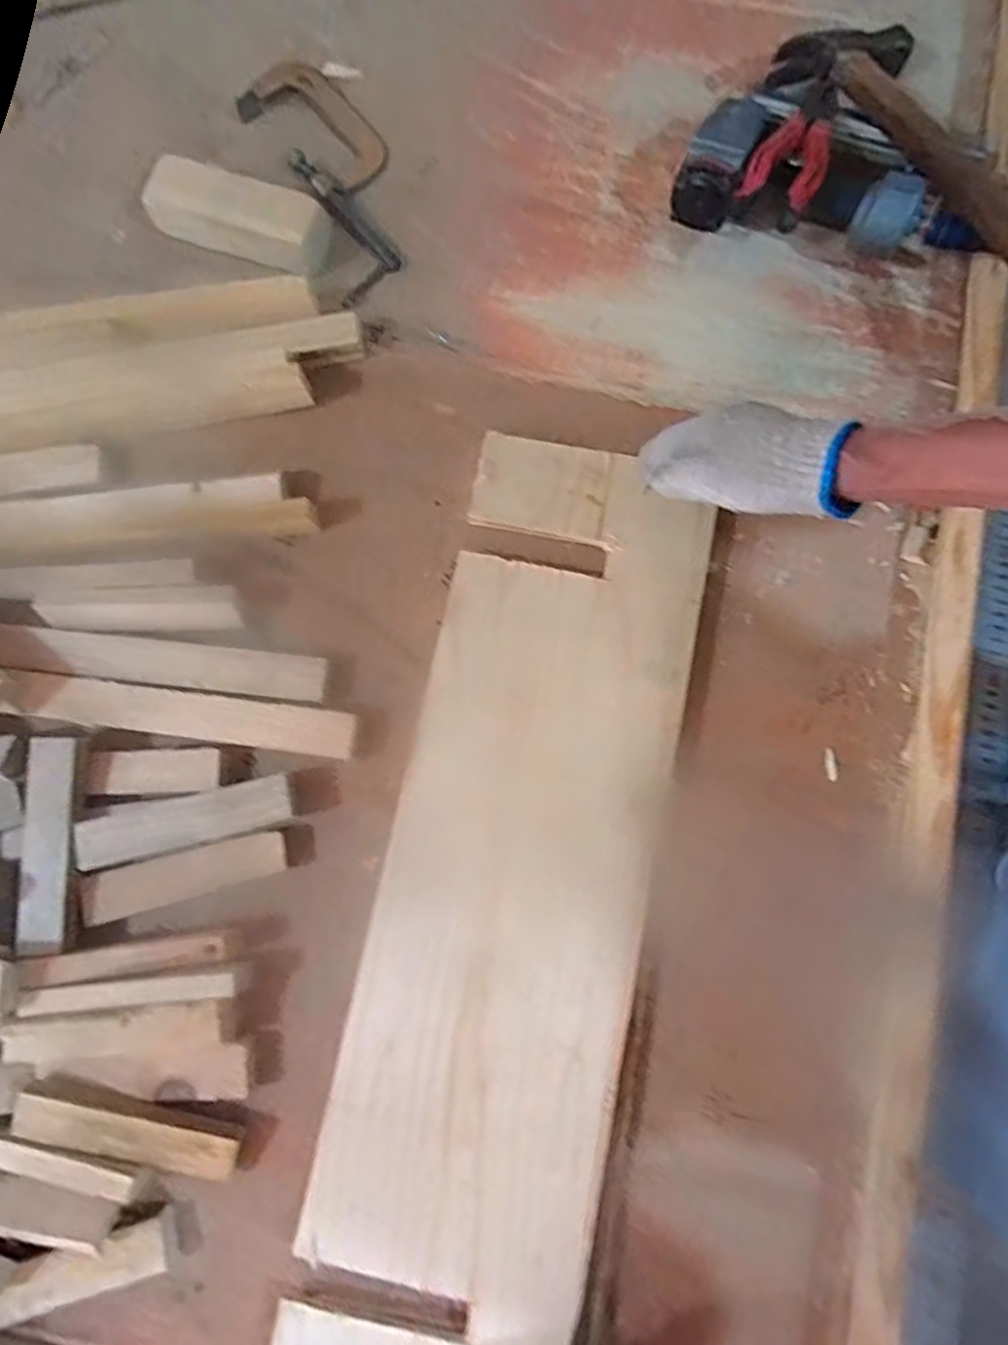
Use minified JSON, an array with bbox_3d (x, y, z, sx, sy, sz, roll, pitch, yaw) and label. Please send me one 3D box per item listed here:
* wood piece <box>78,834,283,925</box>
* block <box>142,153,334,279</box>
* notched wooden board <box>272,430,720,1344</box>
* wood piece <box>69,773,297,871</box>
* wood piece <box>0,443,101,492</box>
[{"bbox_3d":[-0.244,0.158,0.519,0.155,0.022,0.034,-13,80,-1],"label":"wood piece"},{"bbox_3d":[-0.233,-0.405,0.596,0.178,0.043,0.065,19,81,4],"label":"block"},{"bbox_3d":[0.011,0.174,0.505,0.204,0.023,0.714,12,81,3],"label":"notched wooden board"},{"bbox_3d":[-0.240,0.113,0.509,0.162,0.019,0.034,-14,80,-1],"label":"wood piece"},{"bbox_3d":[-0.435,-0.171,0.578,0.167,0.008,0.037,-9,80,0],"label":"wood piece"}]

